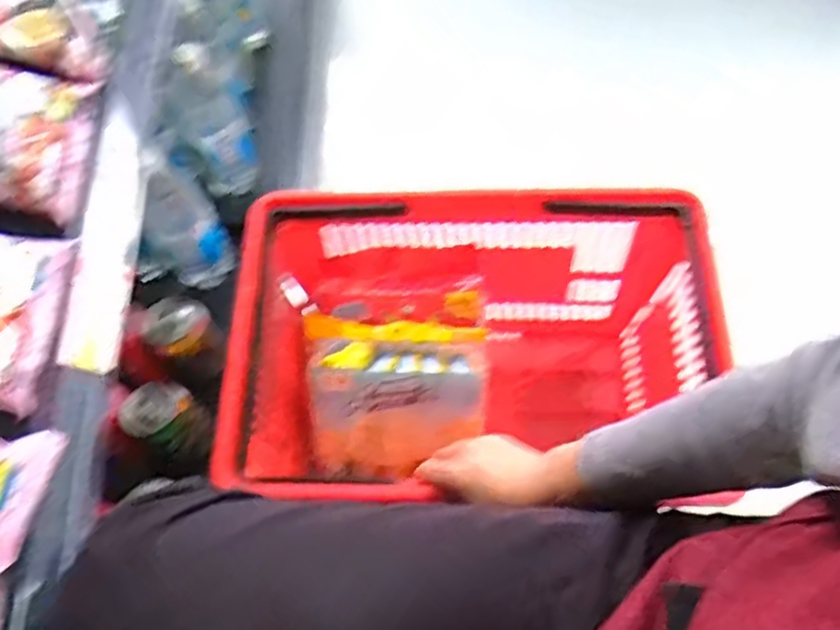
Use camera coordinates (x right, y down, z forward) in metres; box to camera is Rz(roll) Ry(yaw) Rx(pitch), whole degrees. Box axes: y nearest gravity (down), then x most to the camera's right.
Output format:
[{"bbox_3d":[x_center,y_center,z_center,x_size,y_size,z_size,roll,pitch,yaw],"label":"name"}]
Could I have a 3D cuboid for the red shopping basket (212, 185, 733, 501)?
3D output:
[{"bbox_3d":[0.057,0.064,0.808,0.465,0.262,0.308,-2,64,3],"label":"red shopping basket"}]

